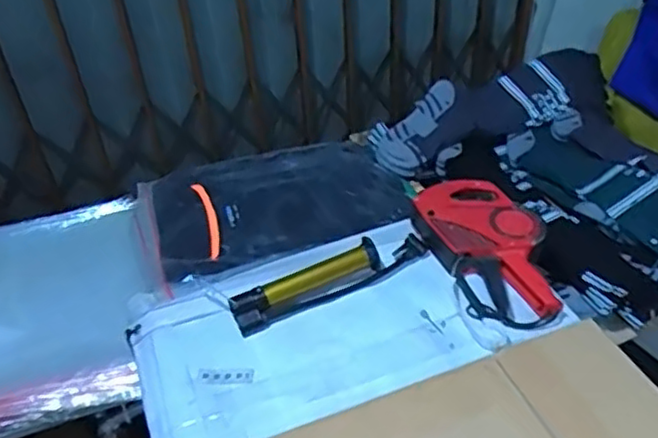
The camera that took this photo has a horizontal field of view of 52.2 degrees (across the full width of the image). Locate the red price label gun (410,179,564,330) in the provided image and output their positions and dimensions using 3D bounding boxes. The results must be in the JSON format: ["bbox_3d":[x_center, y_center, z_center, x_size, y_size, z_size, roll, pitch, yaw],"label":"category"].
[{"bbox_3d":[0.198,0.036,0.817,0.120,0.055,0.220,-16,41,-14],"label":"red price label gun"}]

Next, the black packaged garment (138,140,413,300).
[{"bbox_3d":[-0.085,-0.023,0.999,0.365,0.057,0.294,-17,41,-16],"label":"black packaged garment"}]

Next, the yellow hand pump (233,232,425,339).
[{"bbox_3d":[0.007,0.067,0.809,0.254,0.038,0.043,-21,43,-20],"label":"yellow hand pump"}]

